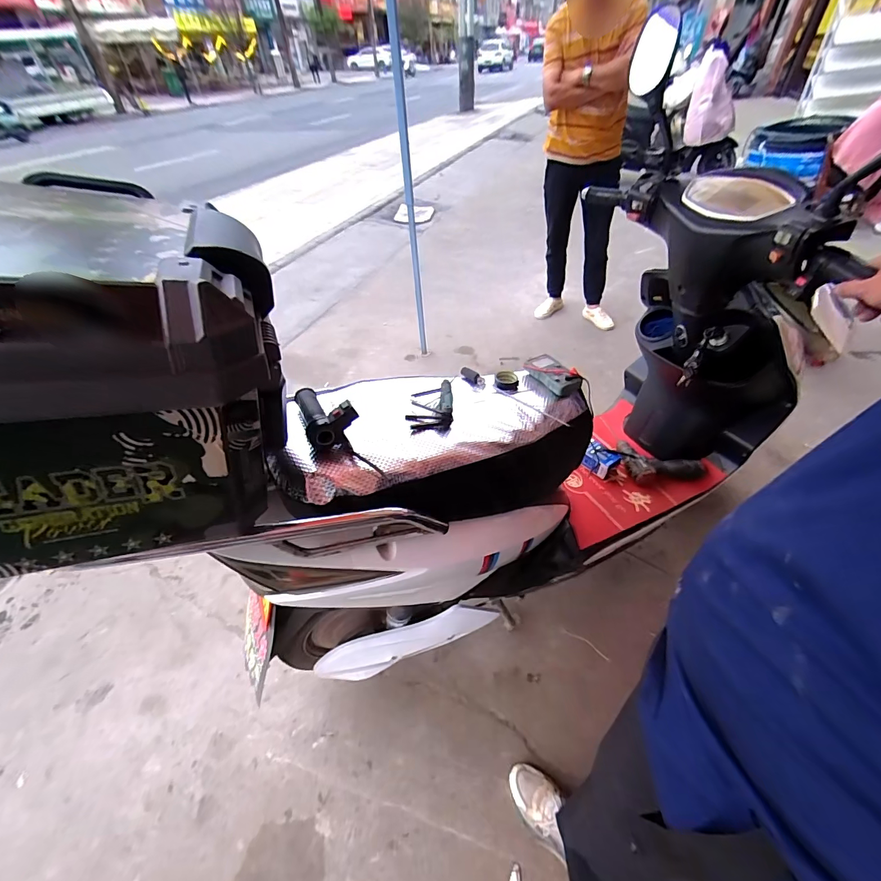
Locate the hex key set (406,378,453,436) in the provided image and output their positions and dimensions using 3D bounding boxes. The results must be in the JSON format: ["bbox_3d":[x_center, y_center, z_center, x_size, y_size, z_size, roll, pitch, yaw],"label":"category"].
[{"bbox_3d":[-0.018,-0.061,0.707,0.078,0.028,0.133,-2,45,1],"label":"hex key set"}]

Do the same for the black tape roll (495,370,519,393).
[{"bbox_3d":[0.138,-0.123,0.815,0.046,0.020,0.051,-1,45,3],"label":"black tape roll"}]

